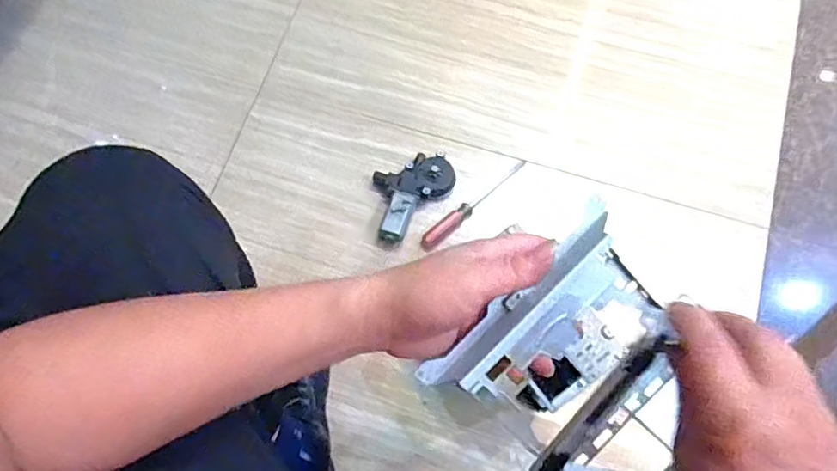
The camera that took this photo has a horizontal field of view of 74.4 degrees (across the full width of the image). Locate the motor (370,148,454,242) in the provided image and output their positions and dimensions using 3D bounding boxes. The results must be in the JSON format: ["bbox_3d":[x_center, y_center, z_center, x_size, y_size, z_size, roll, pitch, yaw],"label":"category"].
[{"bbox_3d":[-0.019,-0.069,0.829,0.099,0.040,0.160,40,77,13],"label":"motor"}]

